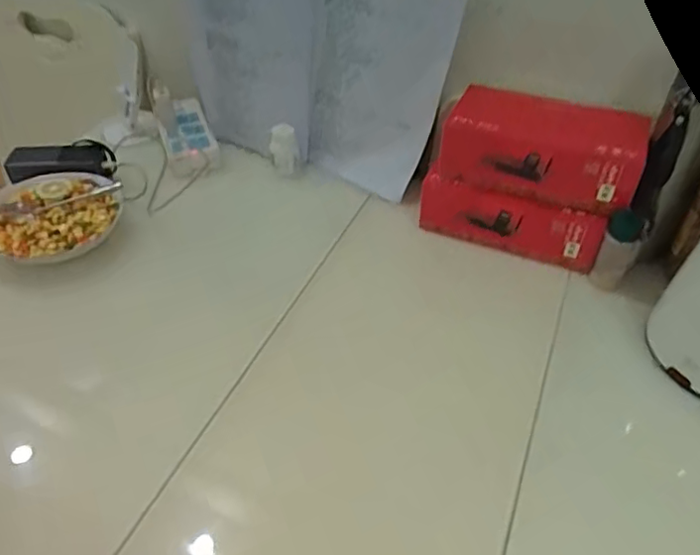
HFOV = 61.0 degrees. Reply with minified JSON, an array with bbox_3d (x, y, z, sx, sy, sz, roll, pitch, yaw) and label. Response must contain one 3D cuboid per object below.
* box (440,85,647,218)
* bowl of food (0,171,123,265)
[{"bbox_3d":[0.235,-0.164,0.728,0.225,0.099,0.102,14,45,13],"label":"box"},{"bbox_3d":[-0.414,-0.089,0.812,0.188,0.046,0.206,1,43,-1],"label":"bowl of food"}]

